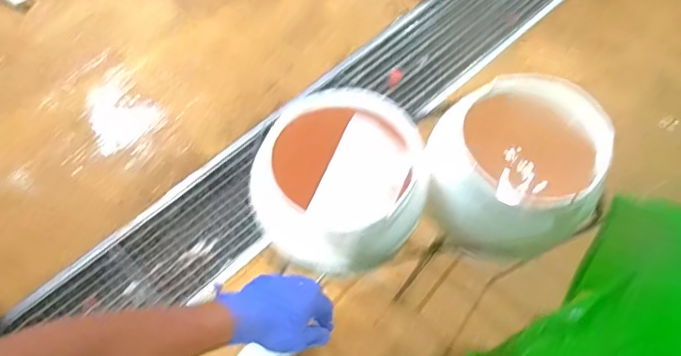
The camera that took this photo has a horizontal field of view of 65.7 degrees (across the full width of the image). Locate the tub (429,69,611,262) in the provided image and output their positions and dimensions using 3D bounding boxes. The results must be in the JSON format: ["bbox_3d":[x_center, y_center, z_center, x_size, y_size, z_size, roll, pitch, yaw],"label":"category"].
[{"bbox_3d":[0.251,-0.013,0.773,0.239,0.157,0.229,0,68,-1],"label":"tub"}]

